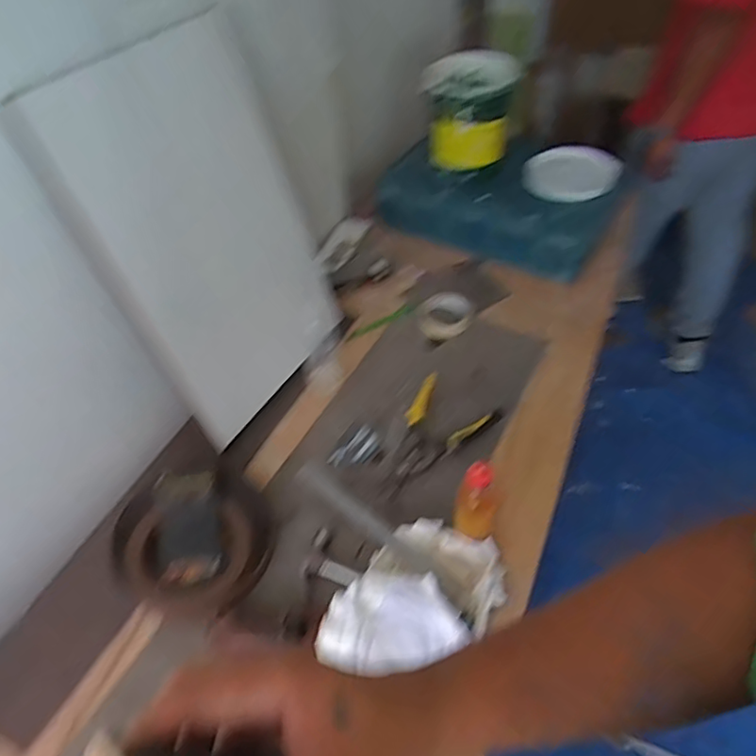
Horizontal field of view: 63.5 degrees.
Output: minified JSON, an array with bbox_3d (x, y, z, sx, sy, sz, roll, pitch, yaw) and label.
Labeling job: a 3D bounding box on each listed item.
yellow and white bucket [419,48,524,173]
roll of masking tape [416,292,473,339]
[{"bbox_3d":[0.196,-0.569,1.313,0.182,0.198,0.215,9,49,11],"label":"yellow and white bucket"},{"bbox_3d":[0.134,-0.128,1.214,0.107,0.028,0.114,2,48,6],"label":"roll of masking tape"}]

